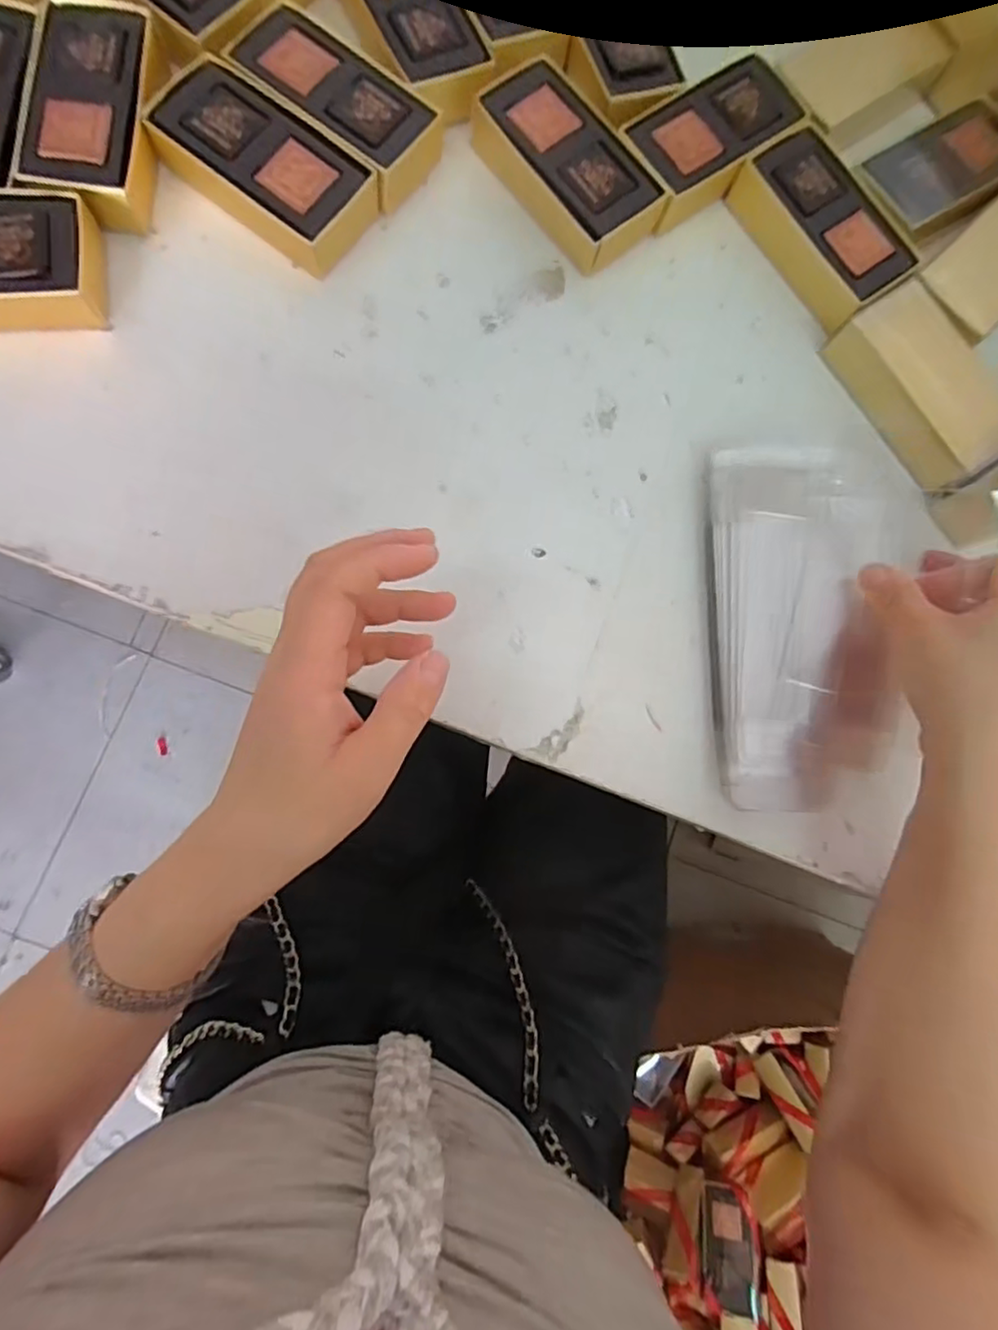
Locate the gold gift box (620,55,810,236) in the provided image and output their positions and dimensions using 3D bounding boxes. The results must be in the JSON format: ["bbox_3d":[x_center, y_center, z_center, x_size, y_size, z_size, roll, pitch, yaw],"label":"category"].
[{"bbox_3d":[0.131,-0.329,0.402,0.115,0.030,0.059,-36,88,-9],"label":"gold gift box"}]

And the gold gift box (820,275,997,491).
[{"bbox_3d":[0.260,-0.170,0.391,0.070,0.027,0.115,-33,88,-9],"label":"gold gift box"}]

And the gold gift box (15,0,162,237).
[{"bbox_3d":[-0.218,-0.300,0.353,0.061,0.032,0.128,5,83,-6],"label":"gold gift box"}]

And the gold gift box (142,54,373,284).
[{"bbox_3d":[-0.133,-0.280,0.363,0.110,0.032,0.061,33,81,-2],"label":"gold gift box"}]

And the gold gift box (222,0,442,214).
[{"bbox_3d":[-0.093,-0.326,0.374,0.115,0.030,0.060,35,81,-1],"label":"gold gift box"}]

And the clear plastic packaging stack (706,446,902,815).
[{"bbox_3d":[0.171,-0.023,0.364,0.102,0.025,0.202,3,83,-6],"label":"clear plastic packaging stack"}]

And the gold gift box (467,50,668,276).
[{"bbox_3d":[0.042,-0.299,0.386,0.061,0.032,0.119,-43,89,-9],"label":"gold gift box"}]

